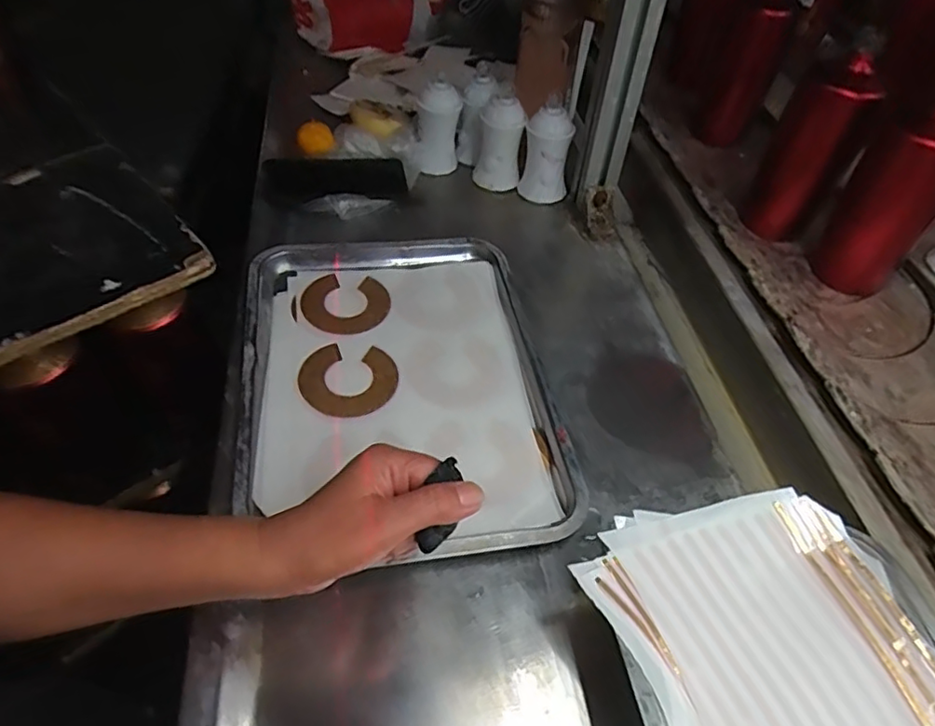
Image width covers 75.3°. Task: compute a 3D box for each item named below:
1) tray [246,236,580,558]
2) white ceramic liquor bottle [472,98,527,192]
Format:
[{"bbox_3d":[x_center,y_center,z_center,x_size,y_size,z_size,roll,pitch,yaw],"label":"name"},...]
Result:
[{"bbox_3d":[-0.060,0.007,0.529,0.252,0.033,0.341,-6,50,-9],"label":"tray"},{"bbox_3d":[0.039,-0.272,0.739,0.056,0.102,0.058,6,50,2],"label":"white ceramic liquor bottle"}]

